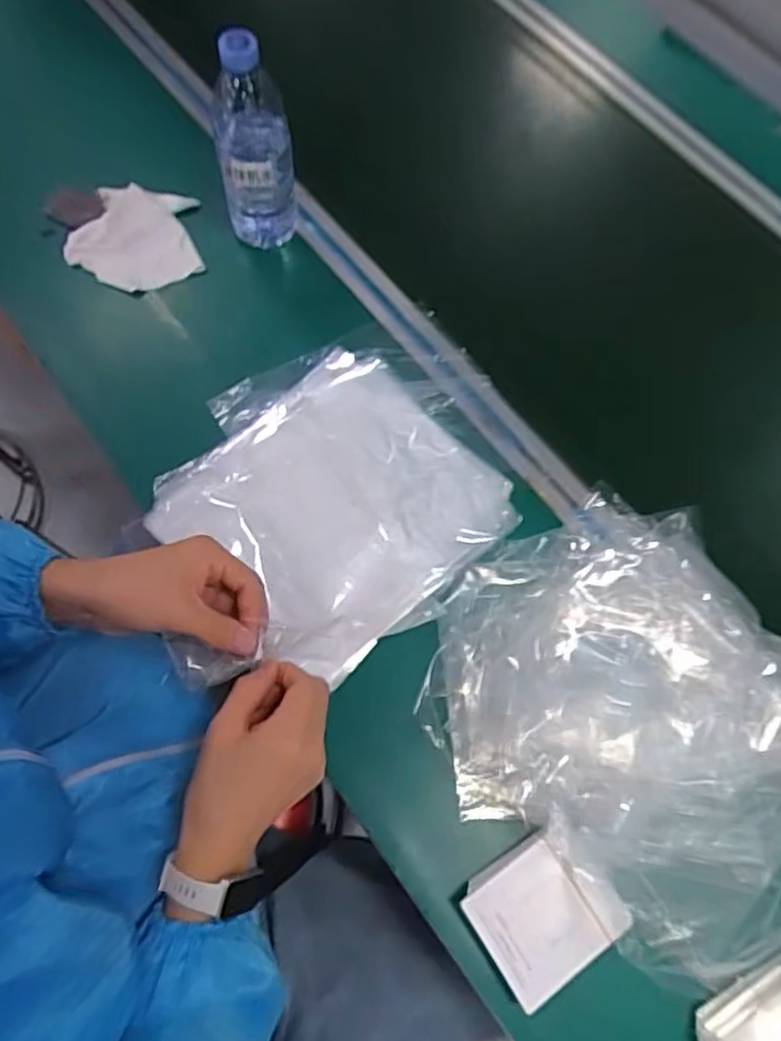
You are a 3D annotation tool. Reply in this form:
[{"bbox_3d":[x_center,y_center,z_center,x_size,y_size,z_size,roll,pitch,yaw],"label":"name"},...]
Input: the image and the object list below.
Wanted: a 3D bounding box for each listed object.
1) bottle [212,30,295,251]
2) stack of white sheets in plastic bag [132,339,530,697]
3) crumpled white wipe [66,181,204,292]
[{"bbox_3d":[-0.127,-0.338,0.632,0.069,0.199,0.070,-7,70,-6],"label":"bottle"},{"bbox_3d":[-0.068,-0.017,0.607,0.311,0.017,0.277,-31,74,-13],"label":"stack of white sheets in plastic bag"},{"bbox_3d":[-0.260,-0.292,0.698,0.132,0.018,0.115,18,69,4],"label":"crumpled white wipe"}]

